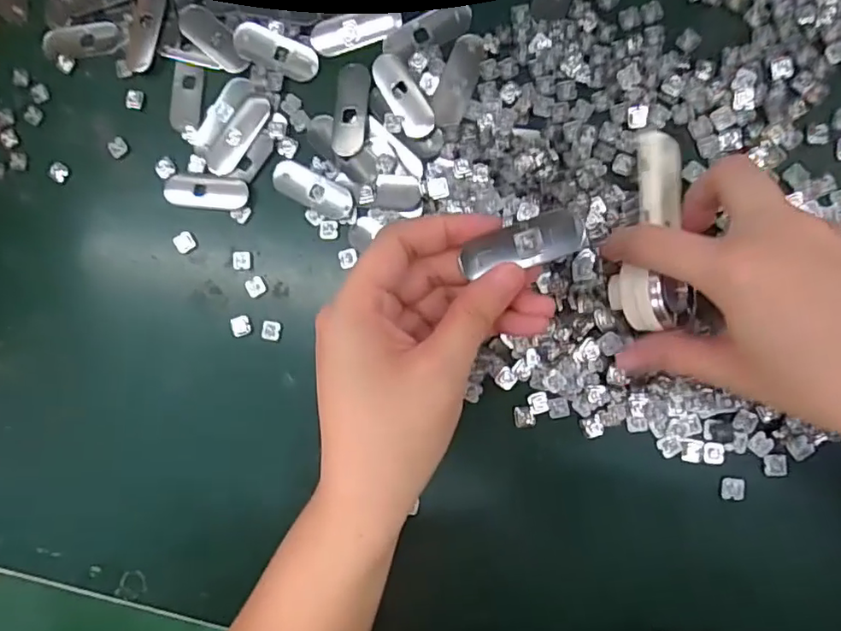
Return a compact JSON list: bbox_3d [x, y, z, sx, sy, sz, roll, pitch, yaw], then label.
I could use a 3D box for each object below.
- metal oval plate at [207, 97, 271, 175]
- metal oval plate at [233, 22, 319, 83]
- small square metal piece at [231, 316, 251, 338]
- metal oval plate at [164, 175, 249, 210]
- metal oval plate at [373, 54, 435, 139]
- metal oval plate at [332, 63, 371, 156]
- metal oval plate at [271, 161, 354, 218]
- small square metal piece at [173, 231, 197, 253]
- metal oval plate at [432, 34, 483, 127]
[{"bbox_3d":[-0.102,-0.100,0.319,0.016,0.004,0.049,41,95,7],"label":"metal oval plate"},{"bbox_3d":[-0.080,-0.146,0.315,0.050,0.004,0.019,25,93,8],"label":"metal oval plate"},{"bbox_3d":[-0.100,0.006,0.317,0.011,0.004,0.011,-15,87,8],"label":"small square metal piece"},{"bbox_3d":[-0.122,-0.070,0.322,0.049,0.004,0.018,5,90,8],"label":"metal oval plate"},{"bbox_3d":[-0.009,-0.119,0.305,0.018,0.004,0.049,-30,85,7],"label":"metal oval plate"},{"bbox_3d":[-0.038,-0.112,0.309,0.018,0.004,0.050,7,90,8],"label":"metal oval plate"},{"bbox_3d":[-0.059,-0.069,0.312,0.050,0.004,0.017,29,93,8],"label":"metal oval plate"},{"bbox_3d":[-0.134,-0.041,0.323,0.011,0.004,0.012,-43,84,6],"label":"small square metal piece"},{"bbox_3d":[0.019,-0.125,0.303,0.018,0.004,0.050,17,92,8],"label":"metal oval plate"}]

